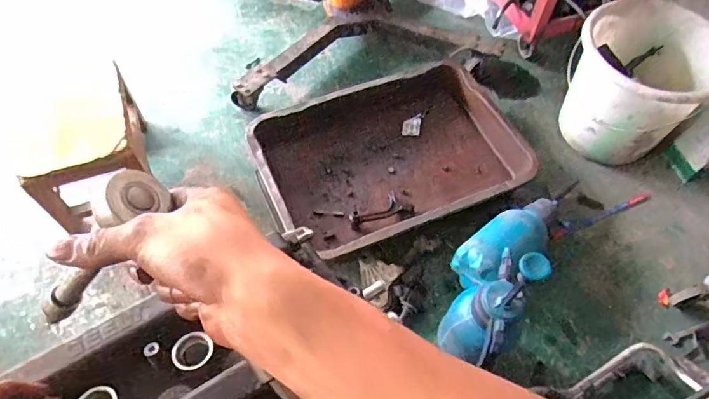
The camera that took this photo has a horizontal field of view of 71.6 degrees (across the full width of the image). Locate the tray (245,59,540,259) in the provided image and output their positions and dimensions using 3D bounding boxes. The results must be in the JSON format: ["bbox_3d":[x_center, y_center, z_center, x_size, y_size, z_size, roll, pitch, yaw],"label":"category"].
[{"bbox_3d":[0.096,-0.117,1.254,0.670,0.118,0.447,-20,61,-17],"label":"tray"}]

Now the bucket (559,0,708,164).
[{"bbox_3d":[0.722,-0.279,1.312,0.326,0.342,0.323,-33,65,-23],"label":"bucket"}]

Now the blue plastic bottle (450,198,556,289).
[{"bbox_3d":[0.363,0.090,1.148,0.304,0.103,0.127,-36,67,-23],"label":"blue plastic bottle"}]

